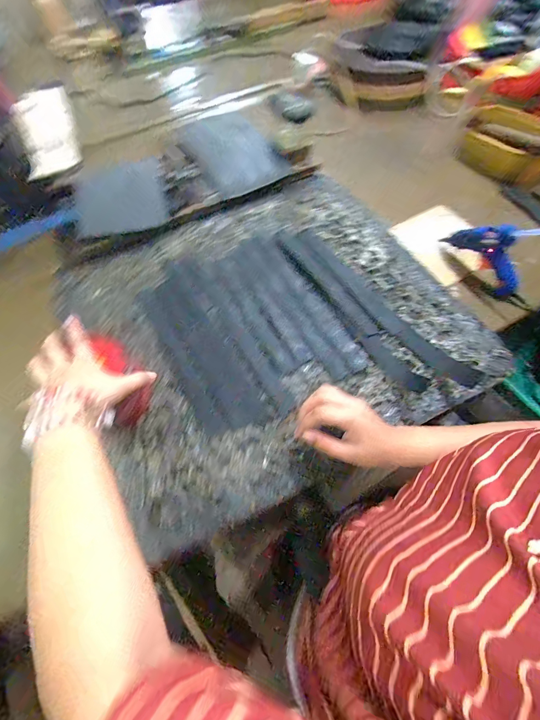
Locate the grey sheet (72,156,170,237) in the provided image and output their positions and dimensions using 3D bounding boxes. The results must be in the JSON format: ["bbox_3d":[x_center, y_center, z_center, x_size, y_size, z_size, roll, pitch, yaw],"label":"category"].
[{"bbox_3d":[-0.285,-0.309,0.639,0.169,0.009,0.156,-14,77,3],"label":"grey sheet"}]

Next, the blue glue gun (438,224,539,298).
[{"bbox_3d":[0.338,-0.180,0.528,0.028,0.109,0.134,-40,65,-18],"label":"blue glue gun"}]

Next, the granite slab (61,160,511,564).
[{"bbox_3d":[-0.001,-0.071,0.527,0.546,0.030,0.498,-25,61,-11],"label":"granite slab"}]

